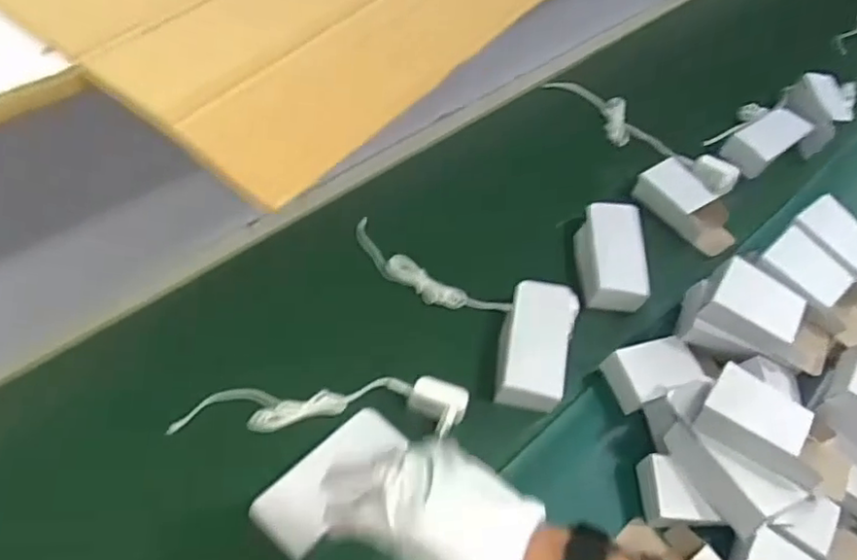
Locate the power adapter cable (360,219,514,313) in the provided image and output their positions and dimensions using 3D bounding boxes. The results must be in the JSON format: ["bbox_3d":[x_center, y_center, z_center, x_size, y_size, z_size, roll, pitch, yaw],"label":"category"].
[{"bbox_3d":[-0.005,-0.008,0.805,0.214,0.025,0.052,29,57,16],"label":"power adapter cable"}]

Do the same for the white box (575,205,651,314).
[{"bbox_3d":[0.234,-0.024,0.835,0.075,0.055,0.144,2,54,-3],"label":"white box"}]

